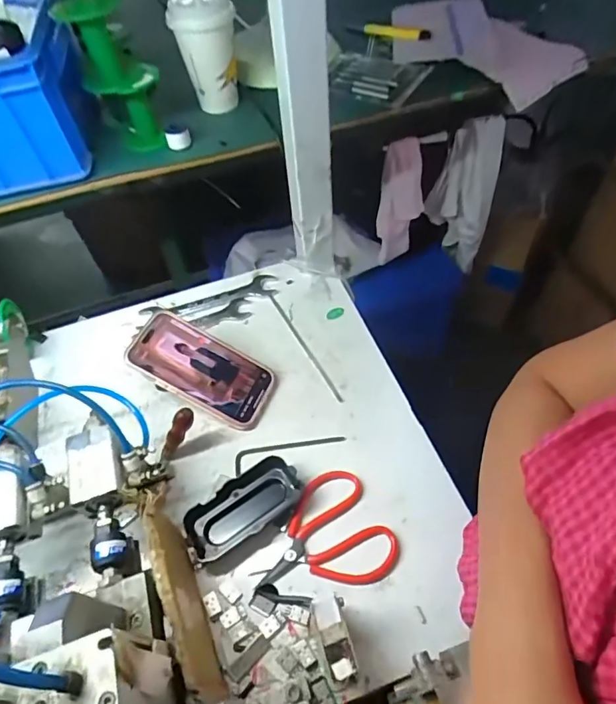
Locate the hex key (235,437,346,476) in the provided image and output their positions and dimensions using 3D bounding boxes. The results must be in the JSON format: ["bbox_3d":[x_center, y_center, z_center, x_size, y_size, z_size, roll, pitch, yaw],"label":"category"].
[{"bbox_3d":[-0.020,0.100,0.486,0.115,0.007,0.022,-15,53,-8],"label":"hex key"}]

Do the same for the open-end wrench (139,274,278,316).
[{"bbox_3d":[-0.126,-0.068,0.604,0.172,0.009,0.033,-16,55,-7],"label":"open-end wrench"}]

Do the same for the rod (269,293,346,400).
[{"bbox_3d":[-0.006,-0.009,0.561,0.007,0.006,0.181,-25,55,-15],"label":"rod"}]

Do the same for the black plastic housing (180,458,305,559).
[{"bbox_3d":[-0.059,0.144,0.434,0.109,0.025,0.051,-29,57,-16],"label":"black plastic housing"}]

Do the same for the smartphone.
[{"bbox_3d":[-0.112,0.017,0.505,0.152,0.008,0.079,30,61,-5],"label":"smartphone"}]

